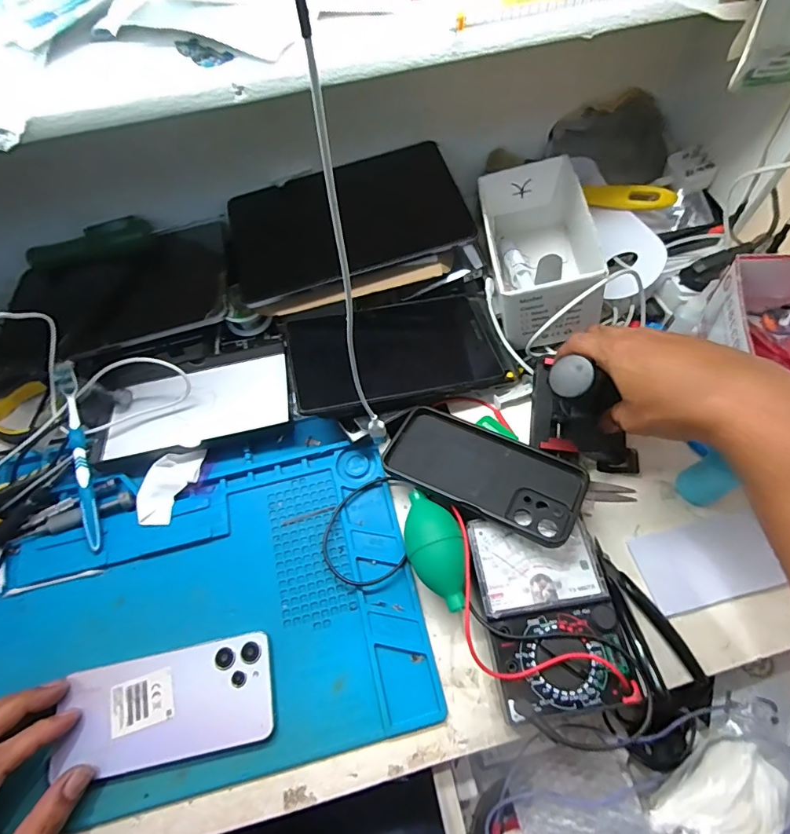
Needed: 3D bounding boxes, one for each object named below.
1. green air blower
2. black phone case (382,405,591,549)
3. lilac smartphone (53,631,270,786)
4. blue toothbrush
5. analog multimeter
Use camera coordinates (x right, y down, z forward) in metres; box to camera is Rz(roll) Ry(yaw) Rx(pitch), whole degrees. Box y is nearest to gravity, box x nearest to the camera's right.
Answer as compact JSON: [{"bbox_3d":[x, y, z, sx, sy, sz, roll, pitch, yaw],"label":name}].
[{"bbox_3d":[0.034,0.113,0.387,0.045,0.044,0.100,-12,64,-3],"label":"green air blower"},{"bbox_3d":[0.081,0.045,0.409,0.169,0.016,0.091,23,58,24],"label":"black phone case"},{"bbox_3d":[-0.181,0.229,0.359,0.163,0.009,0.077,-12,64,-1],"label":"lilac smartphone"},{"bbox_3d":[-0.299,0.035,0.427,0.015,0.018,0.183,-16,79,-5],"label":"blue toothbrush"},{"bbox_3d":[0.121,0.159,0.363,0.106,0.038,0.149,-7,64,-1],"label":"analog multimeter"}]

